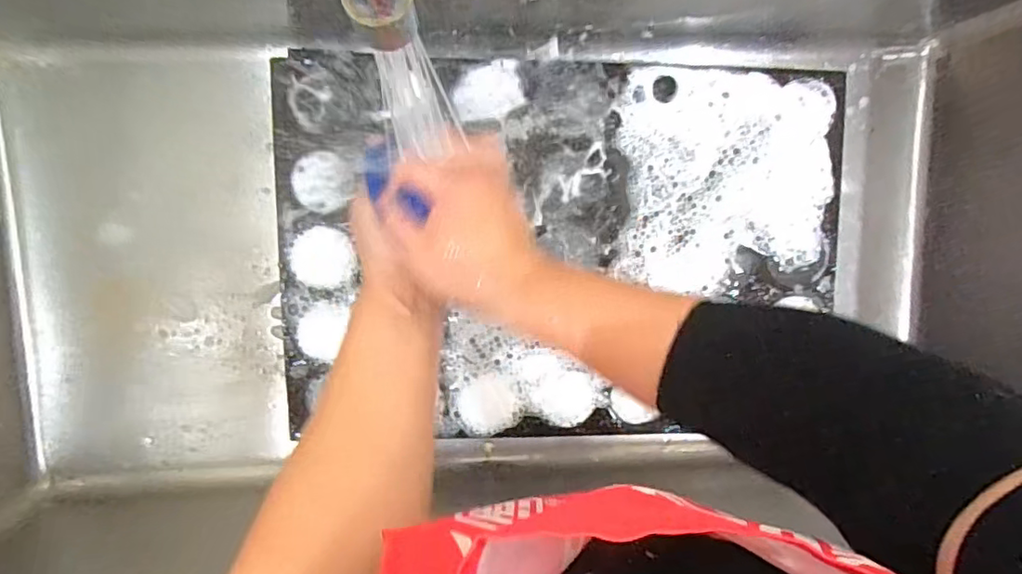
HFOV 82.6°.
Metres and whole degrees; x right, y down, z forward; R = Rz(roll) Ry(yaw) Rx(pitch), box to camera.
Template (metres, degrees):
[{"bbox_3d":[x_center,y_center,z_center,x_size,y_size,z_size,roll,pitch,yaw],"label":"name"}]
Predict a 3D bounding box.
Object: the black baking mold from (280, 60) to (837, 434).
[{"bbox_3d":[0.057,-0.035,0.617,0.585,0.027,0.386,0,95,-4],"label":"black baking mold"}]

